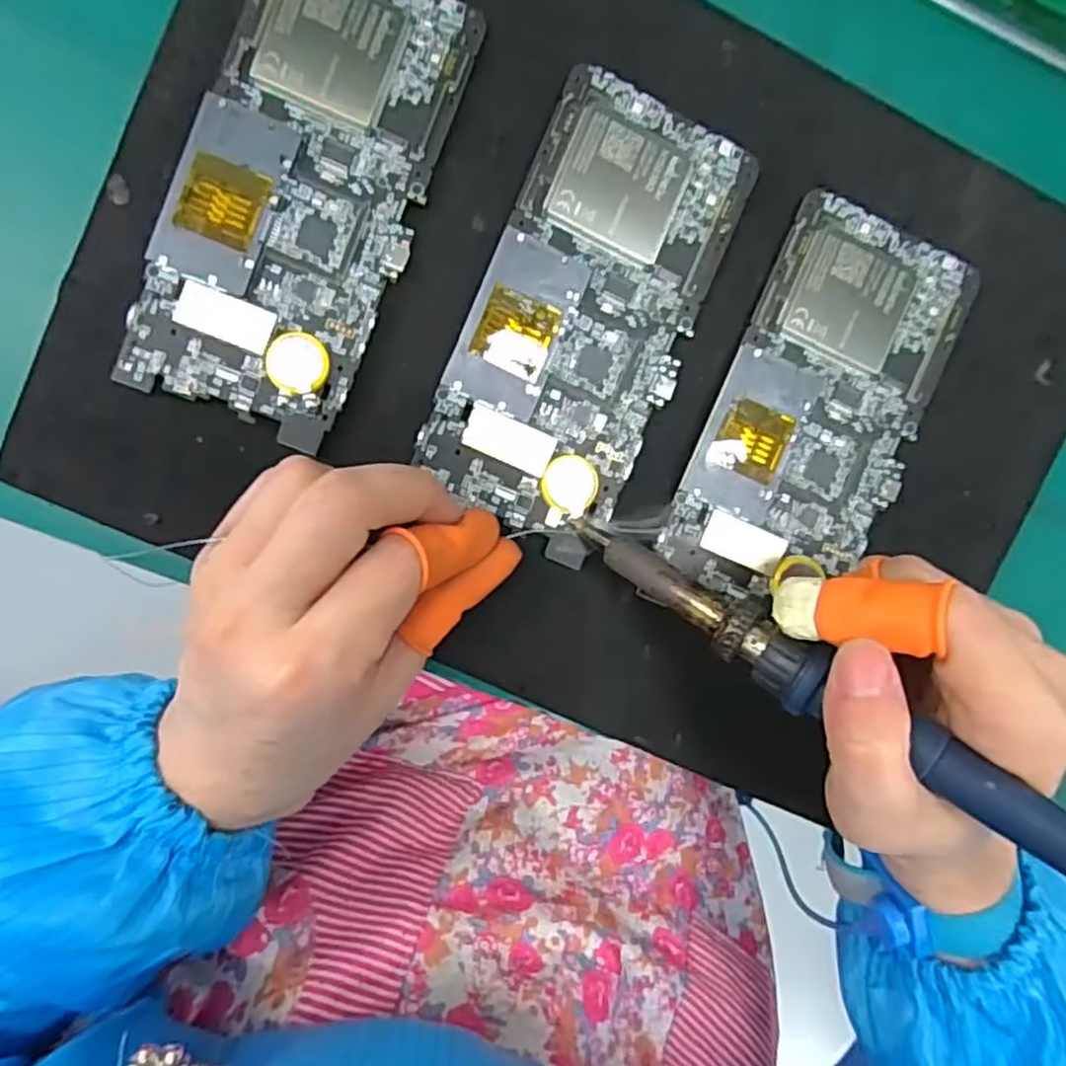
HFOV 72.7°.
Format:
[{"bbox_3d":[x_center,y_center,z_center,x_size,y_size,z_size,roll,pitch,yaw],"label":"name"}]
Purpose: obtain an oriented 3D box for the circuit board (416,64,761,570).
[{"bbox_3d":[0.018,-0.073,0.246,0.072,0.009,0.150,22,92,-8],"label":"circuit board"}]

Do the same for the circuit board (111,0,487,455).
[{"bbox_3d":[-0.074,-0.110,0.233,0.071,0.009,0.150,22,92,-7],"label":"circuit board"}]

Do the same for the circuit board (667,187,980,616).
[{"bbox_3d":[0.102,-0.042,0.257,0.071,0.013,0.141,22,92,-7],"label":"circuit board"}]

